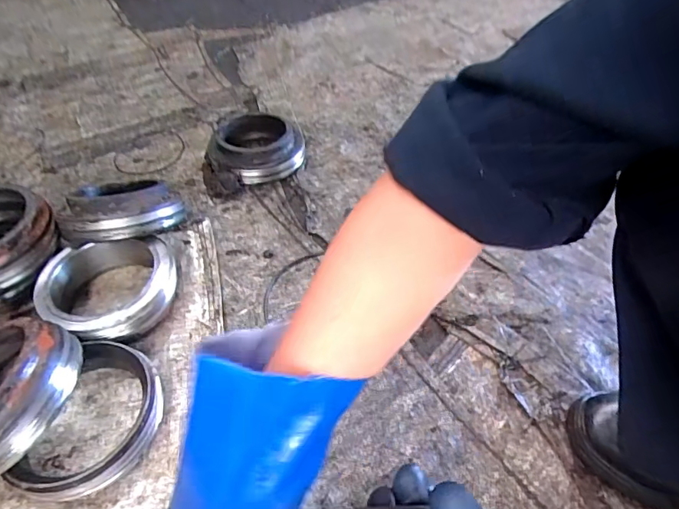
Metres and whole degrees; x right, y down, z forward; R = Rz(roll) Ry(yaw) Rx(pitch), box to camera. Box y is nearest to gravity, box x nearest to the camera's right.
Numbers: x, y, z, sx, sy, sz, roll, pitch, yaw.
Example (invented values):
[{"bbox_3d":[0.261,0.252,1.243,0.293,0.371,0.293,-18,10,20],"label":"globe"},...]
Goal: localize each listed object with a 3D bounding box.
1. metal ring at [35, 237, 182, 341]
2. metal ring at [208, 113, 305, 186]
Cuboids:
[{"bbox_3d":[-0.279,0.042,0.580,0.144,0.054,0.136,0,47,0],"label":"metal ring"},{"bbox_3d":[-0.136,-0.174,0.795,0.152,0.057,0.152,0,47,0],"label":"metal ring"}]

